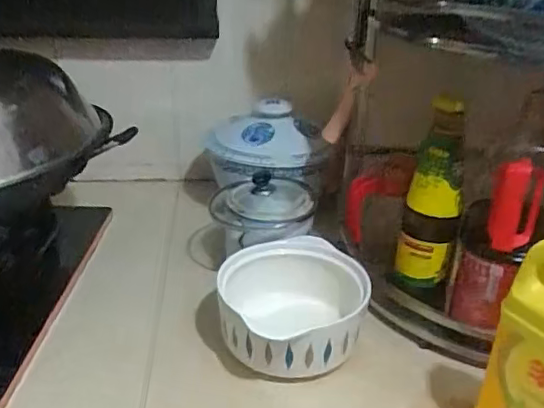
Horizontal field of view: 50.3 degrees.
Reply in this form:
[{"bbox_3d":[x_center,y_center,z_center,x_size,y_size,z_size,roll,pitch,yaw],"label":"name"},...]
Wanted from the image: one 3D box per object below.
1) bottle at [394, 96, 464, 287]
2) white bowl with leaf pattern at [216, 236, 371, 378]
[{"bbox_3d":[0.193,-0.007,0.704,0.063,0.233,0.068,7,26,12],"label":"bottle"},{"bbox_3d":[0.028,0.128,0.685,0.171,0.098,0.177,1,26,0],"label":"white bowl with leaf pattern"}]

